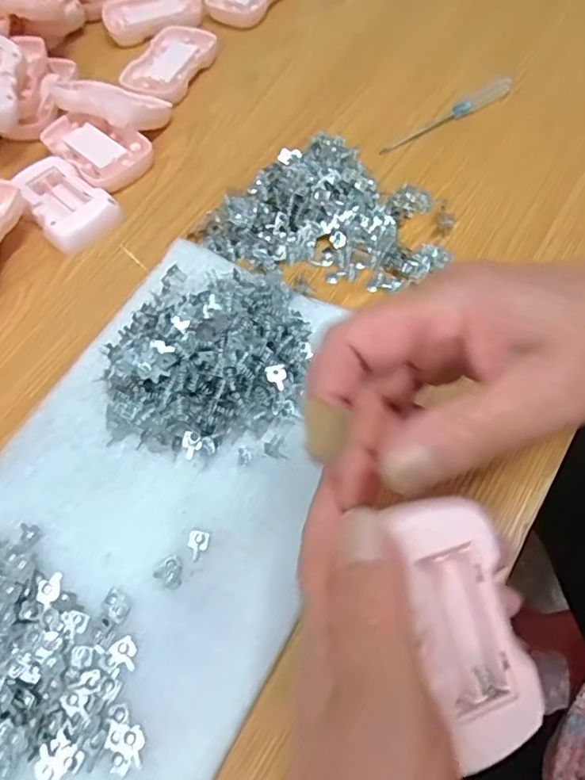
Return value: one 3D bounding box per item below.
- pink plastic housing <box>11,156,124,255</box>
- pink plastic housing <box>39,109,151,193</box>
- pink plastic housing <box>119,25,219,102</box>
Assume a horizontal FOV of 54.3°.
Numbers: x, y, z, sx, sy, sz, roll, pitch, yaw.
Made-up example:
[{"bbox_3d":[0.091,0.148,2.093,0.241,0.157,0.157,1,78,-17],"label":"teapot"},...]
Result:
[{"bbox_3d":[-0.165,-0.137,0.414,0.051,0.017,0.081,-38,66,-16],"label":"pink plastic housing"},{"bbox_3d":[-0.153,-0.188,0.439,0.089,0.017,0.051,35,69,19],"label":"pink plastic housing"},{"bbox_3d":[-0.103,-0.280,0.490,0.057,0.013,0.092,20,65,14],"label":"pink plastic housing"}]

